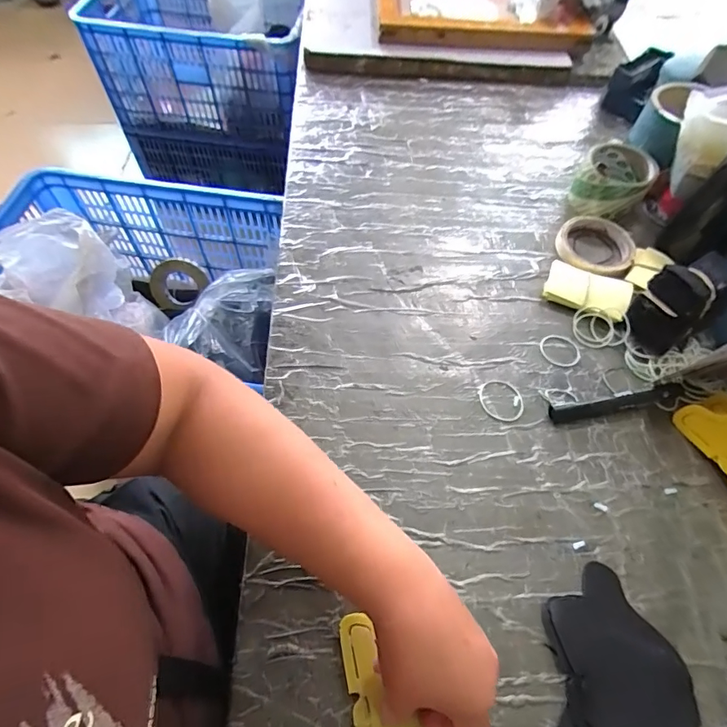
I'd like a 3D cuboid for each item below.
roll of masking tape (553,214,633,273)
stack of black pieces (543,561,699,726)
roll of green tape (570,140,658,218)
[{"bbox_3d":[0.293,-0.149,0.580,0.093,0.021,0.090,1,58,-2],"label":"roll of masking tape"},{"bbox_3d":[0.197,0.245,0.346,0.103,0.015,0.163,5,58,0],"label":"stack of black pieces"},{"bbox_3d":[0.339,-0.248,0.621,0.090,0.069,0.107,37,64,18],"label":"roll of green tape"}]

